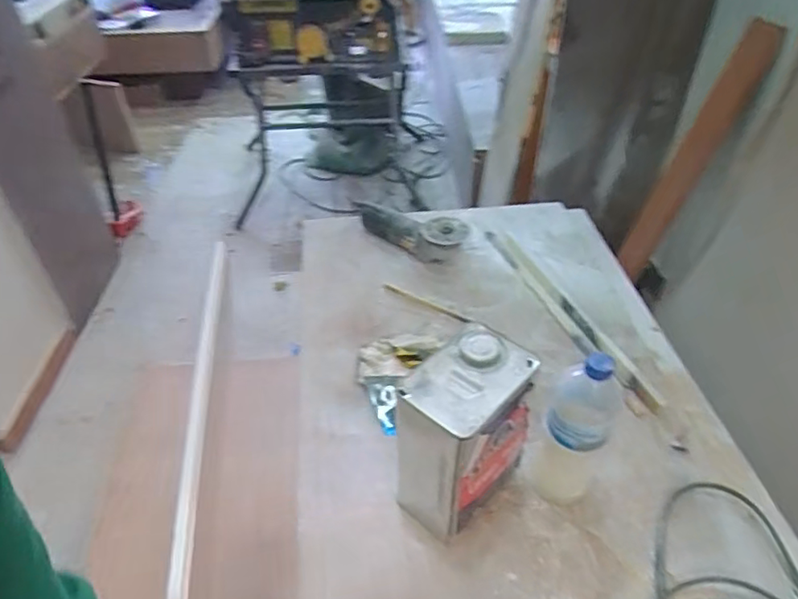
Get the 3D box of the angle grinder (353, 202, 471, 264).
[{"bbox_3d":[0.015,-0.154,1.216,0.288,0.095,0.077,26,48,27],"label":"angle grinder"}]

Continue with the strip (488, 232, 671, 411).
[{"bbox_3d":[0.298,0.012,1.062,0.048,0.023,0.504,-16,44,-16],"label":"strip"}]

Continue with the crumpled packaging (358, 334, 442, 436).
[{"bbox_3d":[-0.021,0.120,0.961,0.116,0.032,0.201,17,45,19],"label":"crumpled packaging"}]

